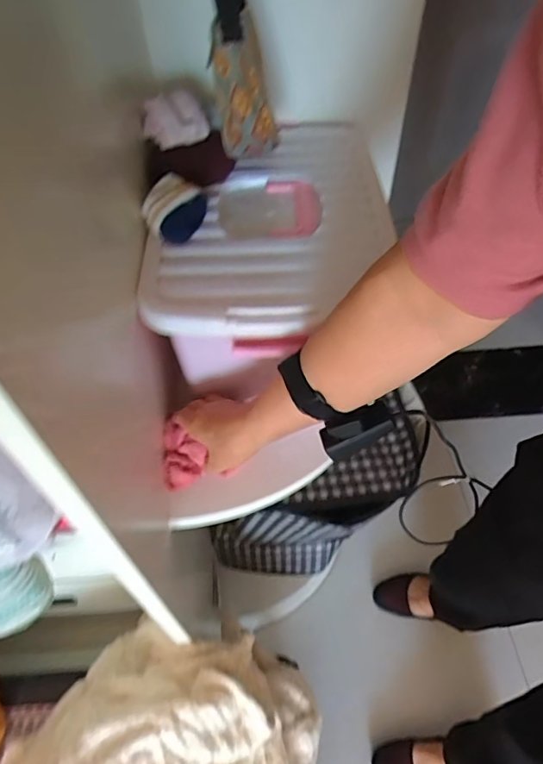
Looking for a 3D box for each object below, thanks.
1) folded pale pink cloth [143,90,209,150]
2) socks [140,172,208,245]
[{"bbox_3d":[-0.111,-0.308,0.564,0.060,0.037,0.065,33,59,25],"label":"folded pale pink cloth"},{"bbox_3d":[-0.108,-0.190,0.527,0.055,0.039,0.068,22,55,20],"label":"socks"}]

